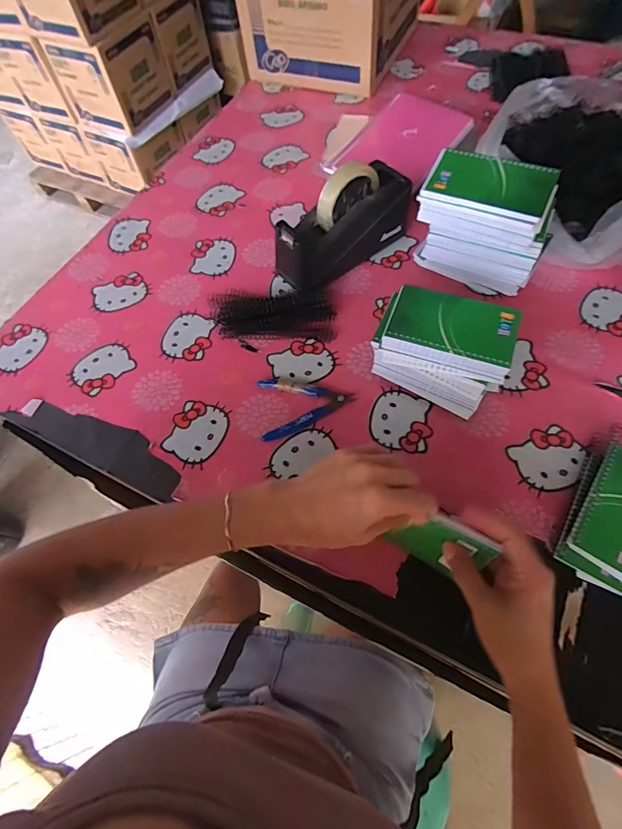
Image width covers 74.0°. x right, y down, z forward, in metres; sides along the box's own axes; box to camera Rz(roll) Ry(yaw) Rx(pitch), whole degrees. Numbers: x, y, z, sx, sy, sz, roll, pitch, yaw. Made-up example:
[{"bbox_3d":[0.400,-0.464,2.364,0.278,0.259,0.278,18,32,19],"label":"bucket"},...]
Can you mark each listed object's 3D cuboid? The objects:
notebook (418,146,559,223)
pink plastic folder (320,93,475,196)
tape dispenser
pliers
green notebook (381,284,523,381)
[{"bbox_3d":[0.201,-0.261,0.466,0.131,0.014,0.076,22,66,15],"label":"notebook"},{"bbox_3d":[0.159,-0.476,0.730,0.177,0.032,0.234,32,69,18],"label":"pink plastic folder"},{"bbox_3d":[0.044,-0.264,0.580,0.203,0.118,0.080,-37,66,-14],"label":"tape dispenser"},{"bbox_3d":[-0.006,-0.015,0.512,0.113,0.012,0.081,-11,63,-2],"label":"pliers"},{"bbox_3d":[0.150,-0.092,0.443,0.129,0.023,0.078,19,66,13],"label":"green notebook"}]

